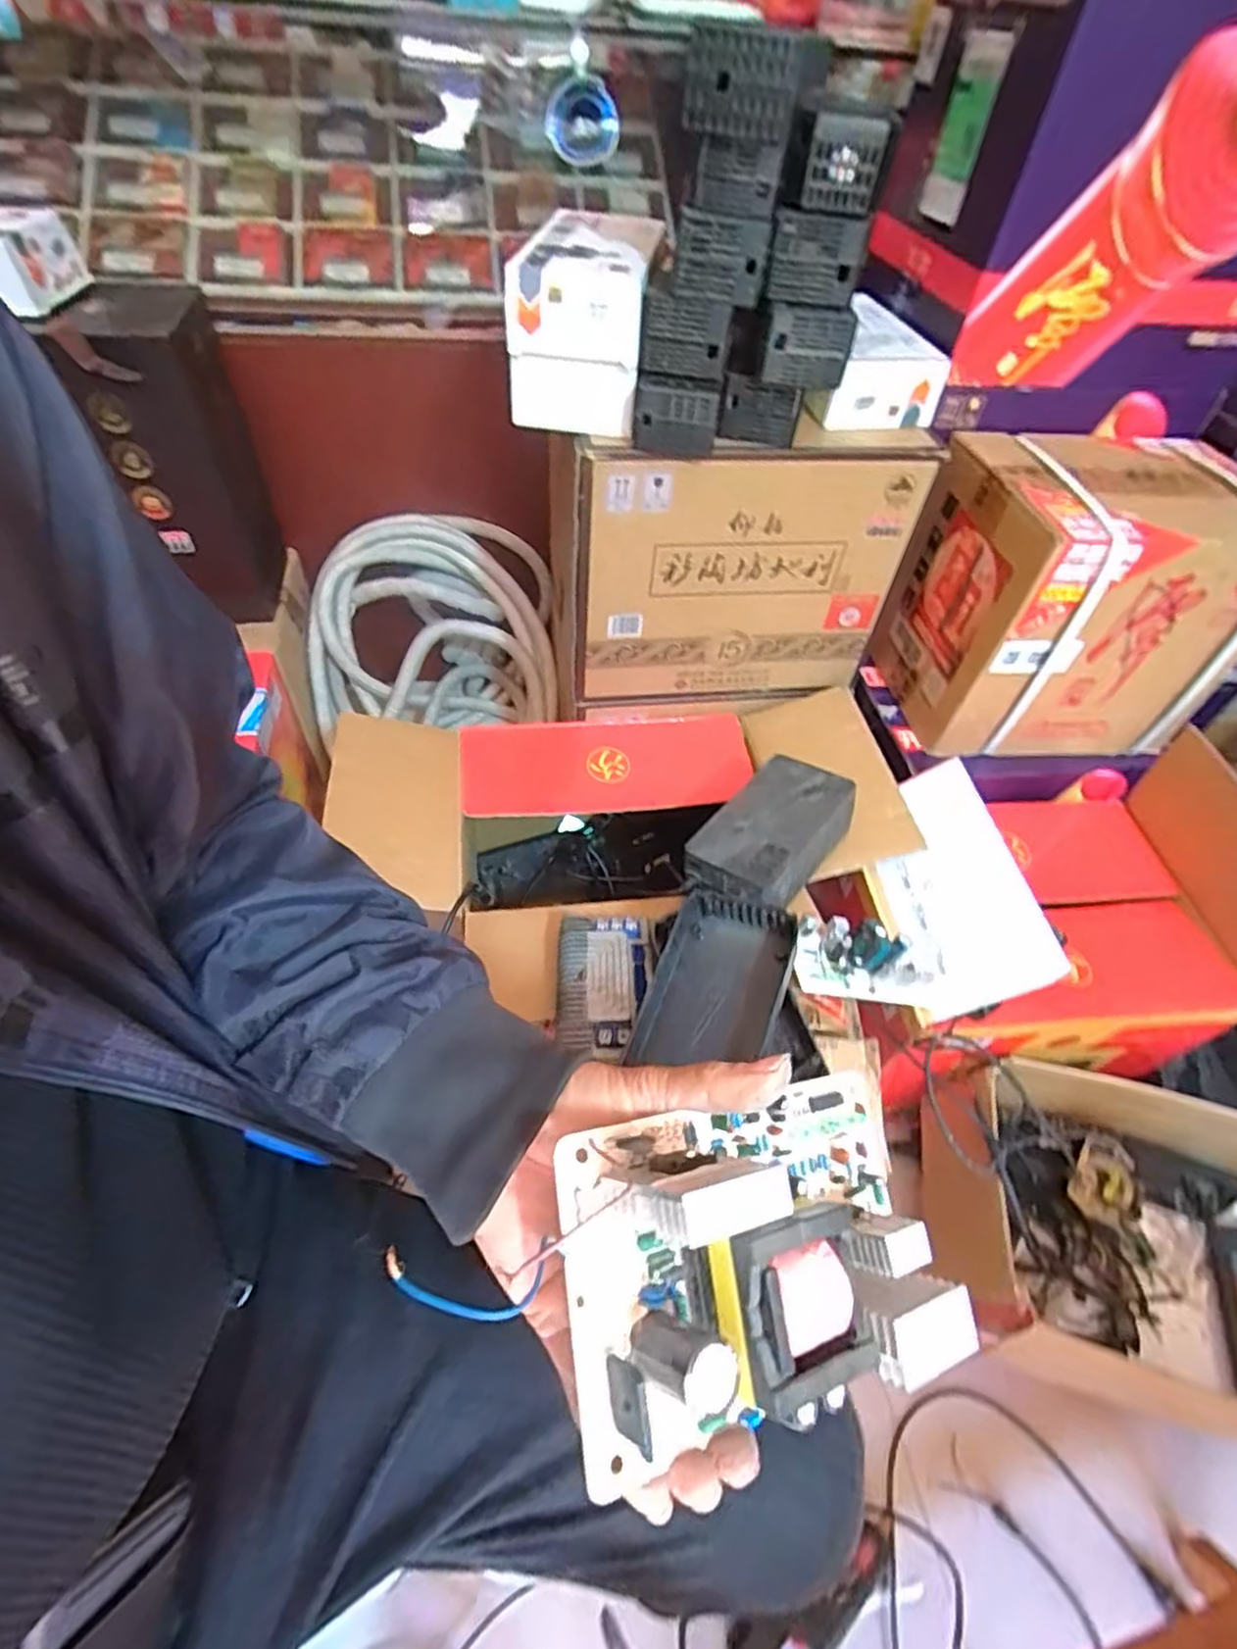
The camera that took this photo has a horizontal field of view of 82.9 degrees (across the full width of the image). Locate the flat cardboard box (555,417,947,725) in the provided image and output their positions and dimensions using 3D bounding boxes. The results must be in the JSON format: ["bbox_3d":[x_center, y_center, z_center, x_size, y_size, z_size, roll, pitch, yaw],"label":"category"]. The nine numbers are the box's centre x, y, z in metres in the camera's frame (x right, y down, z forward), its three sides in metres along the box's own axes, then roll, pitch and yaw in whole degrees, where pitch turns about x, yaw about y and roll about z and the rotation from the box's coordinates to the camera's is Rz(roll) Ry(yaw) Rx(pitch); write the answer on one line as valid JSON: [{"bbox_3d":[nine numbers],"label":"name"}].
[{"bbox_3d":[0.125,-0.268,0.825,0.402,0.330,0.061,-8,52,-11],"label":"flat cardboard box"}]

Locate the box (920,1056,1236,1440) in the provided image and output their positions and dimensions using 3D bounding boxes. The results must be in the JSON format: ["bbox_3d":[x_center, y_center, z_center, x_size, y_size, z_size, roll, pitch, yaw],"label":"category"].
[{"bbox_3d":[0.532,0.435,0.721,0.466,0.193,0.277,15,52,7],"label":"box"}]

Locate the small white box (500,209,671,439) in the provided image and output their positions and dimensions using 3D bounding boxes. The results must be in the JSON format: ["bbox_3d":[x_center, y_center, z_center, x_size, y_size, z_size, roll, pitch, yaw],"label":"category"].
[{"bbox_3d":[-0.032,-0.486,0.684,0.118,0.130,0.174,8,51,2],"label":"small white box"}]

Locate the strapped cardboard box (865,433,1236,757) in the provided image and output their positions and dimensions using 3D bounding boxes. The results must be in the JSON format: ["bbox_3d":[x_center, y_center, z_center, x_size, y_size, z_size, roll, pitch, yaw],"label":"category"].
[{"bbox_3d":[0.520,-0.258,0.822,0.316,0.282,0.227,-3,52,-7],"label":"strapped cardboard box"}]

